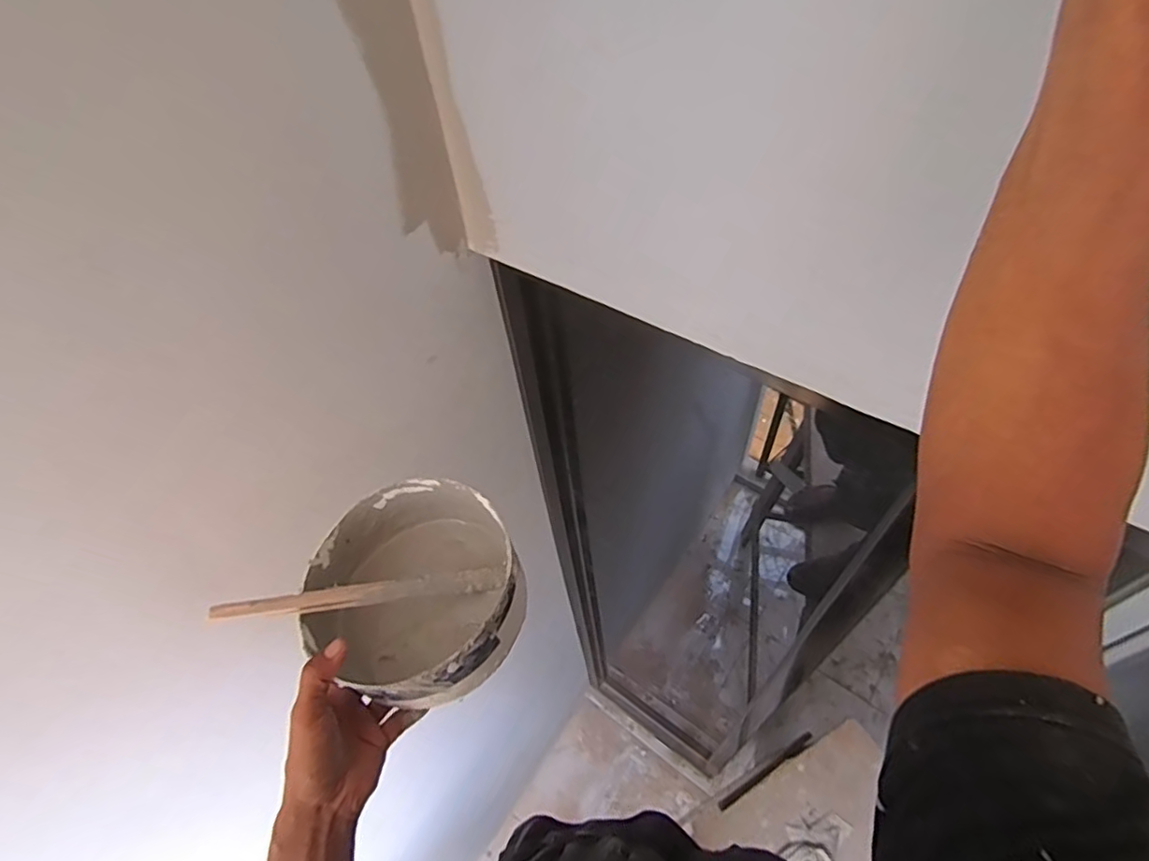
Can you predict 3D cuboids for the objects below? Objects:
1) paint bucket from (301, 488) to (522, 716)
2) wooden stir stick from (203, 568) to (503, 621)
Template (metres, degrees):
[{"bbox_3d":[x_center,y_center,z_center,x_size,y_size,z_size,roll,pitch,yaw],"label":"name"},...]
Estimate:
[{"bbox_3d":[-0.135,0.148,0.519,0.167,0.092,0.173,-3,53,4],"label":"paint bucket"},{"bbox_3d":[-0.173,0.137,0.495,0.227,0.013,0.016,-2,51,-19],"label":"wooden stir stick"}]

